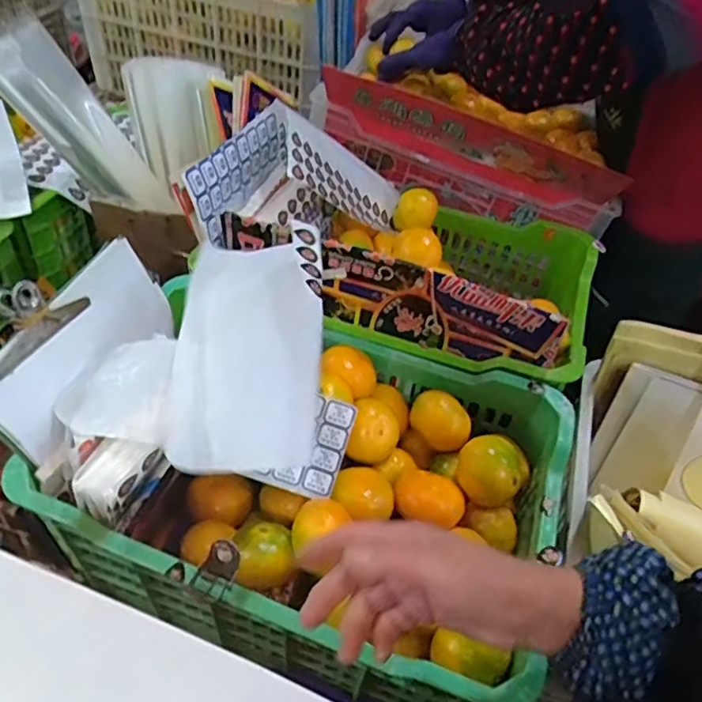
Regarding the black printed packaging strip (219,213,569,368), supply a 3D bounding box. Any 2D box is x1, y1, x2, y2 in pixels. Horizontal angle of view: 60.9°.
[{"bbox_3d":[0.036,-0.062,0.646,0.374,0.099,0.012,18,48,9],"label":"black printed packaging strip"}]

